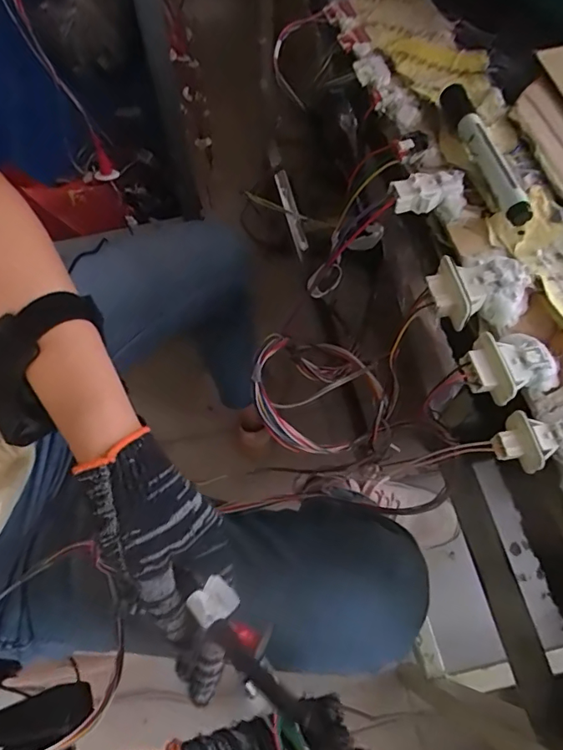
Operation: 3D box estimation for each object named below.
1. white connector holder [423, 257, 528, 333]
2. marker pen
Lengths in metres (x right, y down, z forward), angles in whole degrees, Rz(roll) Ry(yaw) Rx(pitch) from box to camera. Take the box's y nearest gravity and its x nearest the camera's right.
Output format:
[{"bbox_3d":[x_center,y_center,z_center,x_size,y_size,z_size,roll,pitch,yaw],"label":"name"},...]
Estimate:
[{"bbox_3d":[0.123,-0.053,0.310,0.060,0.026,0.045,-14,64,-6],"label":"white connector holder"},{"bbox_3d":[0.146,-0.162,0.360,0.020,0.017,0.141,-9,64,-3],"label":"marker pen"}]

